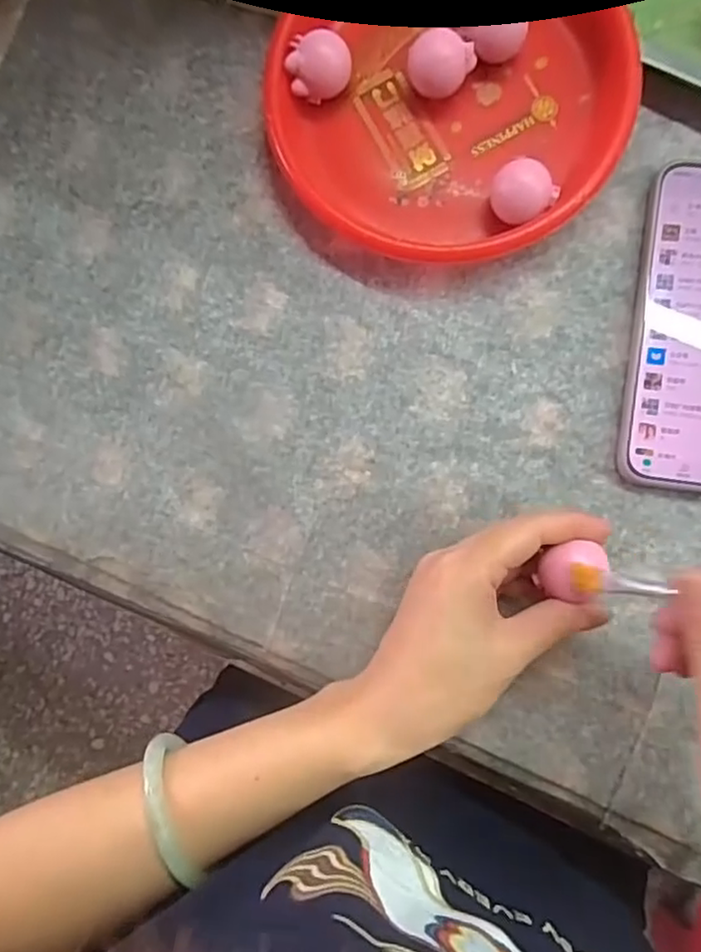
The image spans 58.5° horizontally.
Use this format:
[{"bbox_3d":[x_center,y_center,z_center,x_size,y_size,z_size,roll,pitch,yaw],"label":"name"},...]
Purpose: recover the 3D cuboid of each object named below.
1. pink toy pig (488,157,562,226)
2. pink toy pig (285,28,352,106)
[{"bbox_3d":[0.084,-0.138,0.312,0.030,0.022,0.028,0,86,4],"label":"pink toy pig"},{"bbox_3d":[-0.016,-0.210,0.324,0.032,0.023,0.025,-6,85,4],"label":"pink toy pig"}]

